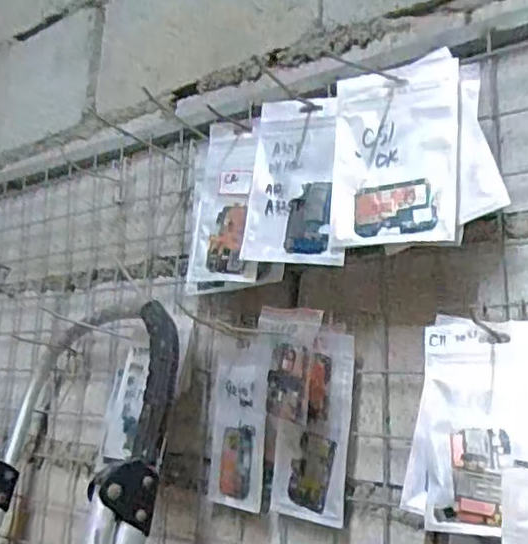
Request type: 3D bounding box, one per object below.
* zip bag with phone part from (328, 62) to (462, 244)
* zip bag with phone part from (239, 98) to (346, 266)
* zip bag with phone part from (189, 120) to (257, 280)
[{"bbox_3d":[0.109,-0.098,0.532,0.105,0.148,0.007,-3,-13,26],"label":"zip bag with phone part"},{"bbox_3d":[0.025,-0.082,0.580,0.094,0.148,0.012,-4,-14,26],"label":"zip bag with phone part"},{"bbox_3d":[-0.038,-0.070,0.636,0.084,0.161,0.015,-6,-15,36],"label":"zip bag with phone part"}]

